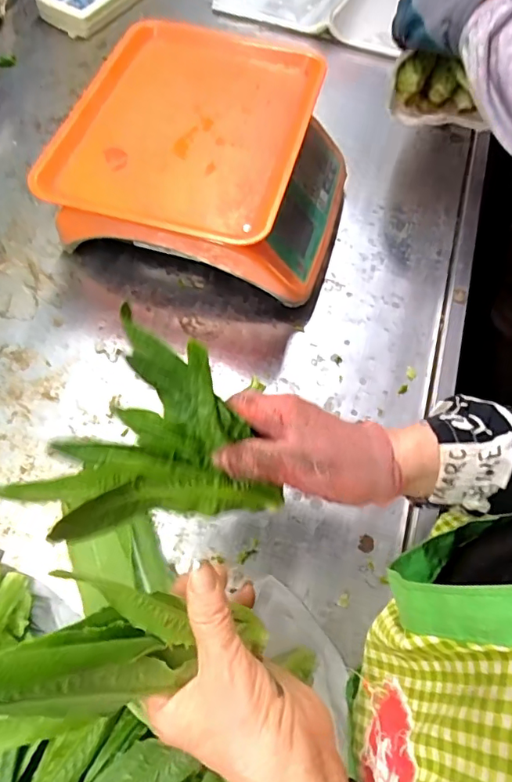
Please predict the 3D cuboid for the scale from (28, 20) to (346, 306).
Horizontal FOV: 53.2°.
[{"bbox_3d":[-0.049,-0.242,0.571,0.281,0.128,0.272,14,64,4],"label":"scale"}]

